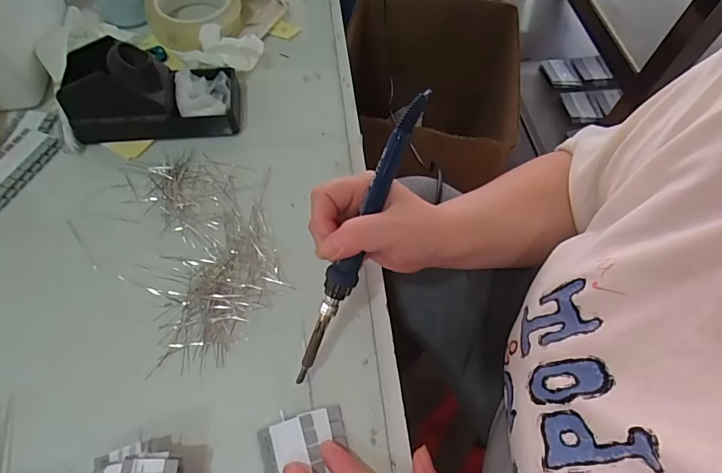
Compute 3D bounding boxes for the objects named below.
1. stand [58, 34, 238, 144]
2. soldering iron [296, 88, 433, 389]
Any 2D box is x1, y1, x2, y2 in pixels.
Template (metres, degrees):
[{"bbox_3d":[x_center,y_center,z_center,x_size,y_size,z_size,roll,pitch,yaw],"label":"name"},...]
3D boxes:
[{"bbox_3d":[-0.198,-0.145,0.412,0.148,0.071,0.068,-6,62,-7],"label":"stand"},{"bbox_3d":[-0.002,0.001,0.298,0.018,0.014,0.214,23,95,9],"label":"soldering iron"}]

